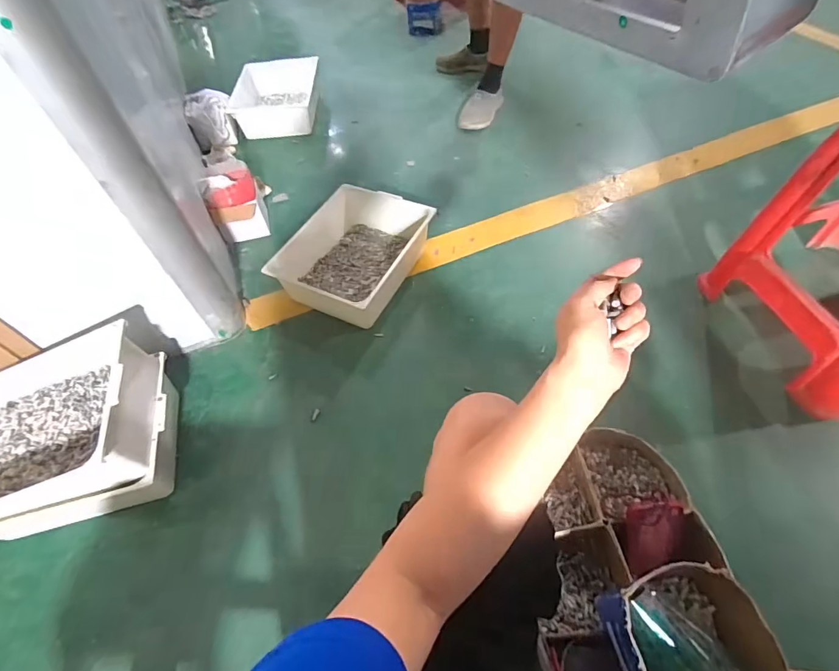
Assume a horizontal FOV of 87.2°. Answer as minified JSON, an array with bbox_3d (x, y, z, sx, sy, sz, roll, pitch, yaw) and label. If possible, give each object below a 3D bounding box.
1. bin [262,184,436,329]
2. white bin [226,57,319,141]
[{"bbox_3d":[-0.157,-0.204,1.112,0.289,0.113,0.363,23,59,20],"label":"bin"},{"bbox_3d":[-0.517,-0.860,1.609,0.311,0.131,0.328,-9,54,-1],"label":"white bin"}]

